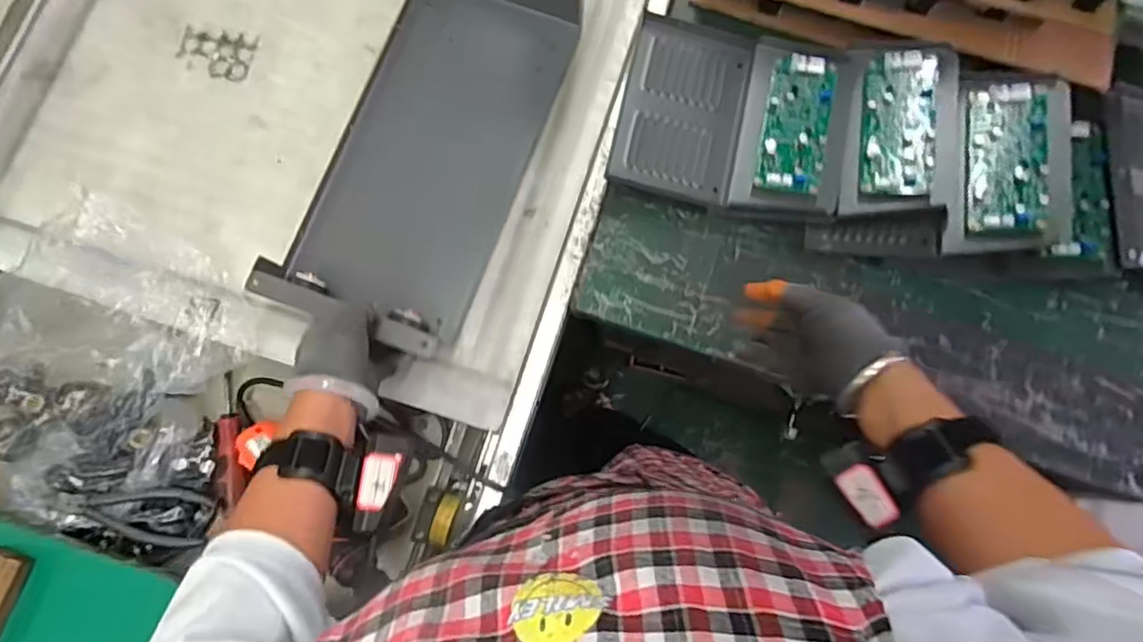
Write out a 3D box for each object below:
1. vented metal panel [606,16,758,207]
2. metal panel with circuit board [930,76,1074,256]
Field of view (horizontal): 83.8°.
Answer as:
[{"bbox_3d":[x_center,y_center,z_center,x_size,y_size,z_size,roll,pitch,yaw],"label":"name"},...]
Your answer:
[{"bbox_3d":[0.112,-0.212,0.634,0.119,0.007,0.182,14,80,-6],"label":"vented metal panel"},{"bbox_3d":[0.407,-0.145,0.590,0.096,0.039,0.173,7,80,18],"label":"metal panel with circuit board"}]

